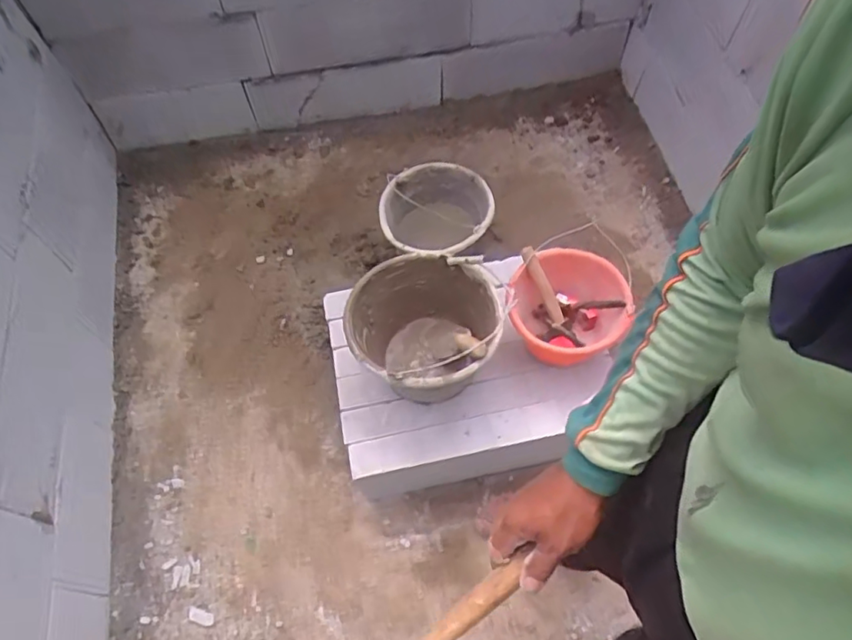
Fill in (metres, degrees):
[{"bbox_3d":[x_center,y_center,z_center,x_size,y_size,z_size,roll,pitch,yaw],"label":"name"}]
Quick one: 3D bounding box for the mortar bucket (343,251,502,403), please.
[{"bbox_3d":[-0.009,0.038,1.211,0.289,0.243,0.275,-1,60,1],"label":"mortar bucket"}]

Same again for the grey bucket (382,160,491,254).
[{"bbox_3d":[0.035,-0.268,1.638,0.289,0.264,0.311,-1,60,1],"label":"grey bucket"}]

